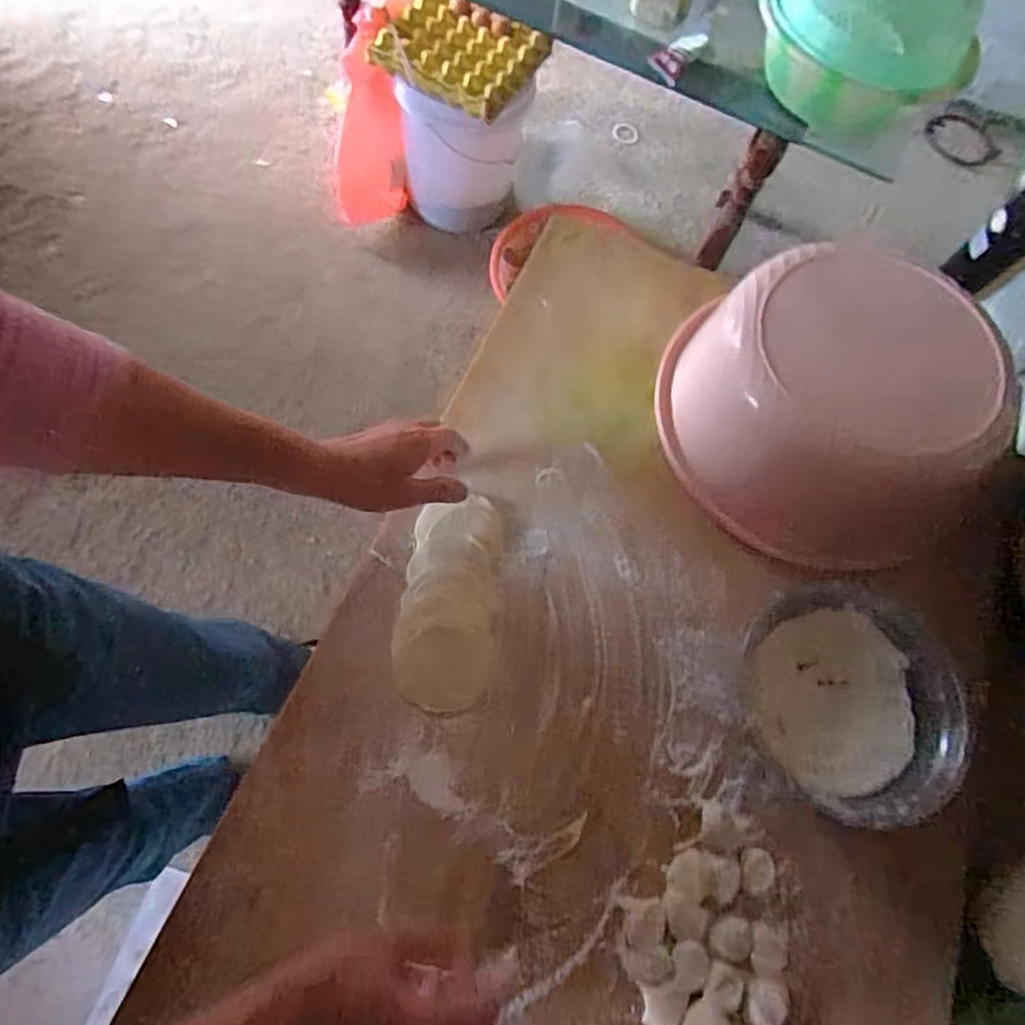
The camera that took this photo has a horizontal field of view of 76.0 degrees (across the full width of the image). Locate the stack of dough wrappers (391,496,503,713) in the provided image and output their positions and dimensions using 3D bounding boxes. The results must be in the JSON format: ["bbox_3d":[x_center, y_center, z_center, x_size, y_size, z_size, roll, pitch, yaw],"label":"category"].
[{"bbox_3d":[-0.055,0.074,0.574,0.081,0.016,0.184,6,70,1],"label":"stack of dough wrappers"}]

